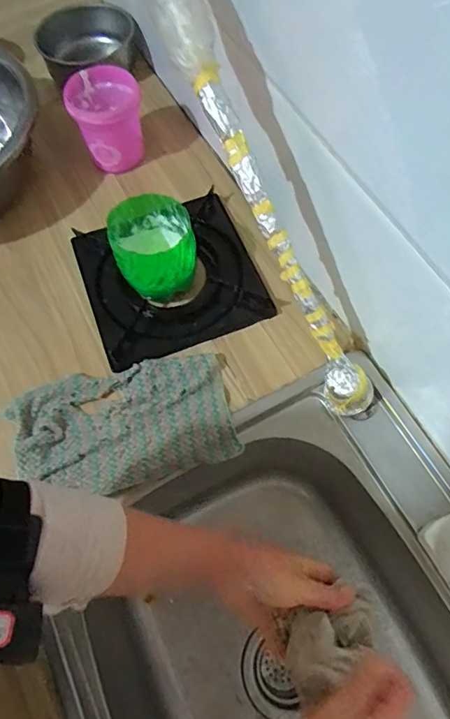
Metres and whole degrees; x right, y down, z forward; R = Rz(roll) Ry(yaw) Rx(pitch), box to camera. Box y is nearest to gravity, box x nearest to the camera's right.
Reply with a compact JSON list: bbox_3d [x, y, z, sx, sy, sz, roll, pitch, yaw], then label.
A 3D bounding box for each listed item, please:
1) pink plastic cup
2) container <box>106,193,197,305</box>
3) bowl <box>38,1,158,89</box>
[{"bbox_3d":[-0.160,-0.329,0.658,0.088,0.099,0.088,-1,66,3],"label":"pink plastic cup"},{"bbox_3d":[-0.082,-0.125,0.559,0.087,0.093,0.087,-1,66,3],"label":"container"},{"bbox_3d":[-0.215,-0.507,0.781,0.162,0.067,0.144,-24,67,-7],"label":"bowl"}]

